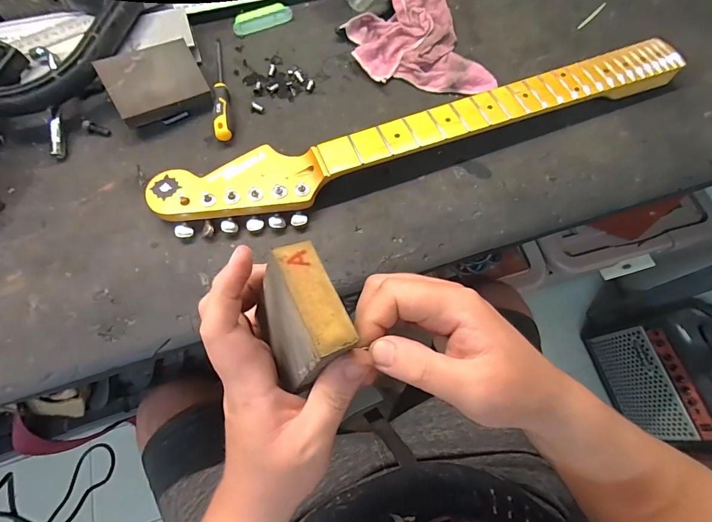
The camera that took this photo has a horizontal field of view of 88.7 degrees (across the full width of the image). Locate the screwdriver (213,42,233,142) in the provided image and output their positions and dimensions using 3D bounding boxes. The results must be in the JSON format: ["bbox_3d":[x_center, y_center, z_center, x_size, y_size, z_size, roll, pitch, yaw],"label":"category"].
[{"bbox_3d":[-0.164,-0.215,0.443,0.020,0.024,0.161,-10,70,-5],"label":"screwdriver"}]

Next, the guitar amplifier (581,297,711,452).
[{"bbox_3d":[0.824,0.298,0.962,0.226,0.292,0.336,-19,70,-9],"label":"guitar amplifier"}]

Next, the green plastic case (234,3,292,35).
[{"bbox_3d":[-0.128,-0.329,0.493,0.080,0.012,0.029,-25,72,-10],"label":"green plastic case"}]

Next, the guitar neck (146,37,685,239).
[{"bbox_3d":[0.085,-0.147,0.416,0.622,0.037,0.090,-19,71,-8],"label":"guitar neck"}]

